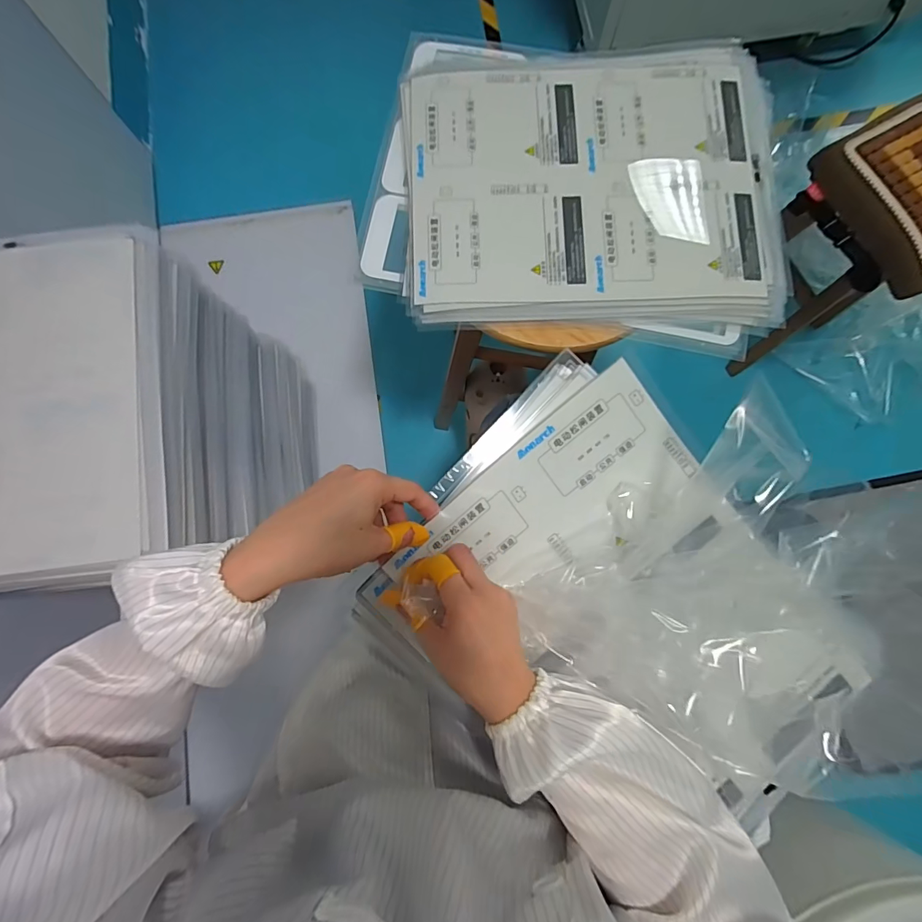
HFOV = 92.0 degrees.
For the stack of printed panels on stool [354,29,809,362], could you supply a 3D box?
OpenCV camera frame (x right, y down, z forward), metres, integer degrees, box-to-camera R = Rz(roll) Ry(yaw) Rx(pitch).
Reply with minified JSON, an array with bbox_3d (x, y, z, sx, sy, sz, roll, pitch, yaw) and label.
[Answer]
[{"bbox_3d":[0.128,-0.303,0.481,0.437,0.029,0.339,4,81,0],"label":"stack of printed panels on stool"}]

